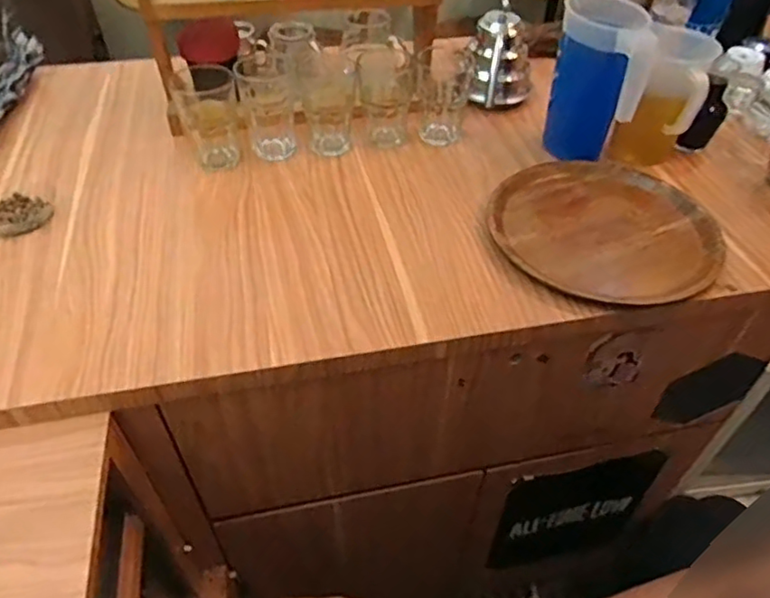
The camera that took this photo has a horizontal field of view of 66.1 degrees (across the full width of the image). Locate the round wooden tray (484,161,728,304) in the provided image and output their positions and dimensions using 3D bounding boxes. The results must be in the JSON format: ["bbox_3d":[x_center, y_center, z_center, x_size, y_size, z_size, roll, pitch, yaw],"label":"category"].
[{"bbox_3d":[0.289,-0.100,0.786,0.294,0.014,0.274,1,45,-1],"label":"round wooden tray"}]

